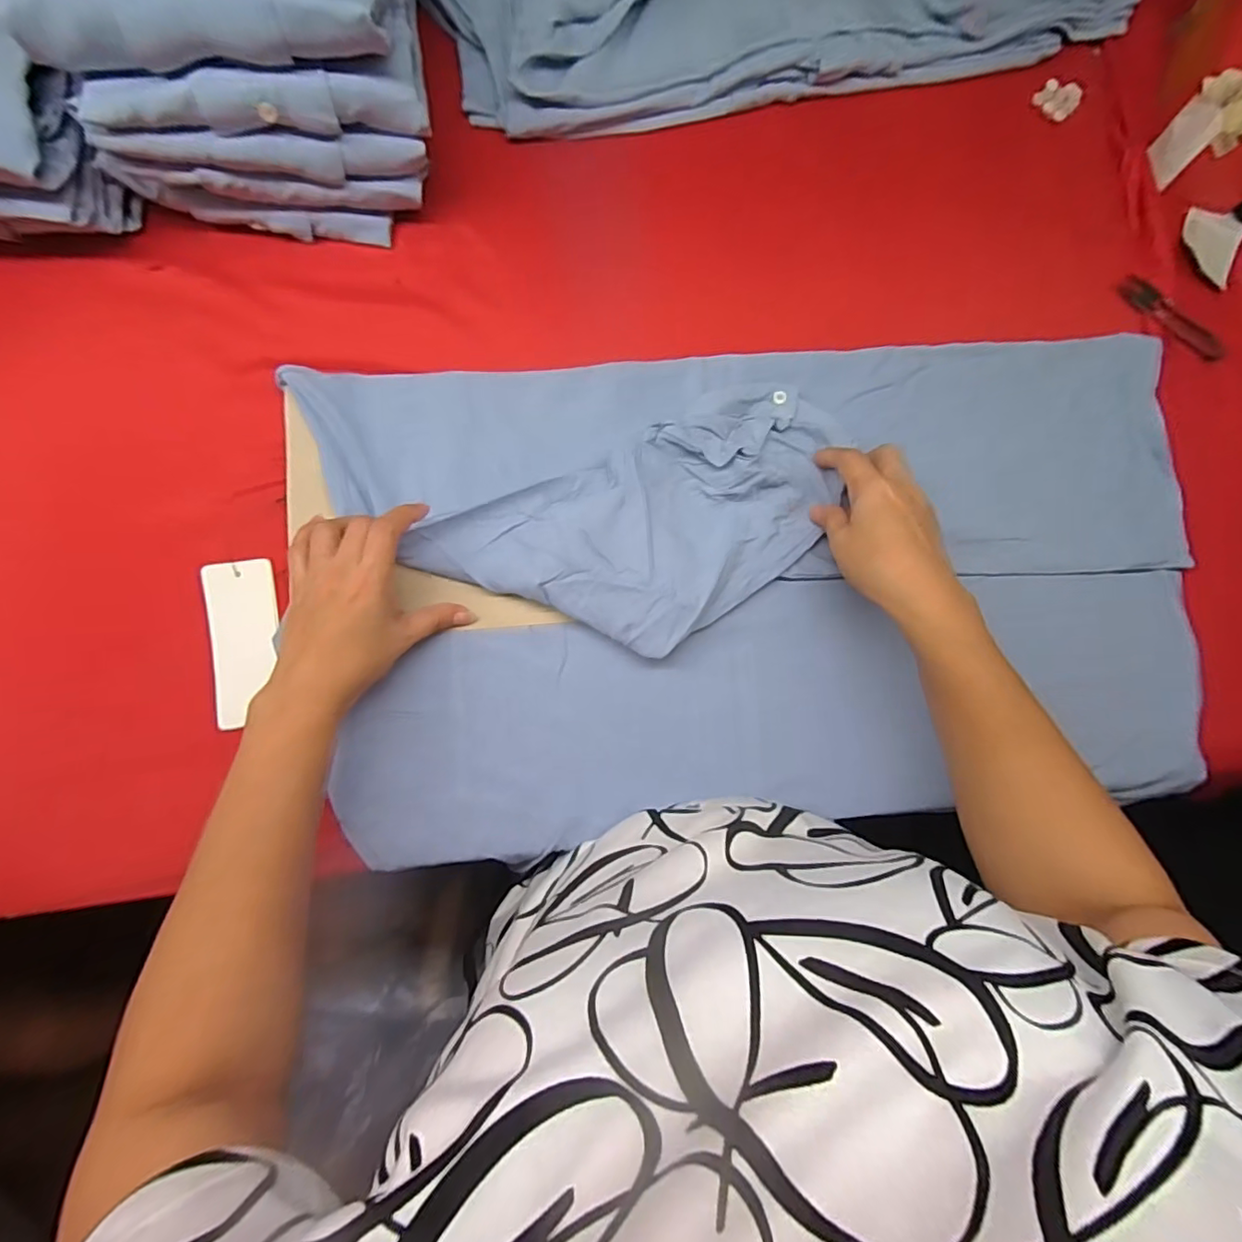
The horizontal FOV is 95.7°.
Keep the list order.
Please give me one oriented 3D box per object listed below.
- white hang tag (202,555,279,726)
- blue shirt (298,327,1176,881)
[{"bbox_3d":[-0.277,0.015,0.413,0.046,0.004,0.119,-8,84,-7],"label":"white hang tag"},{"bbox_3d":[0.104,-0.033,0.427,0.663,0.050,0.362,-5,82,-4],"label":"blue shirt"}]

